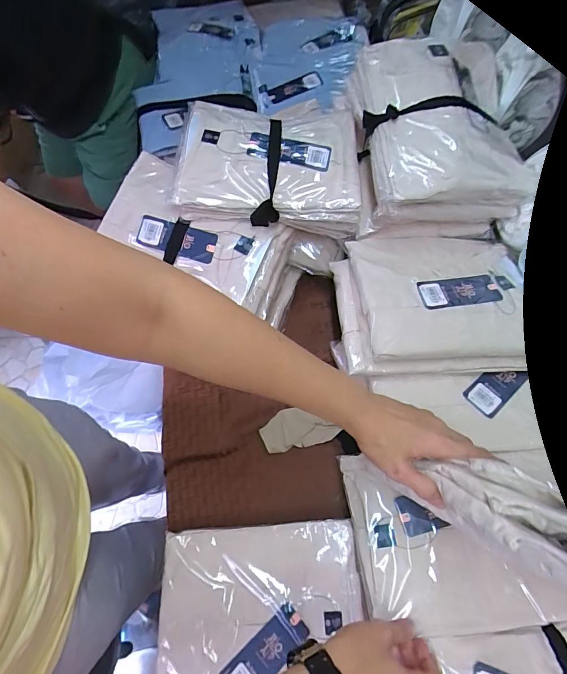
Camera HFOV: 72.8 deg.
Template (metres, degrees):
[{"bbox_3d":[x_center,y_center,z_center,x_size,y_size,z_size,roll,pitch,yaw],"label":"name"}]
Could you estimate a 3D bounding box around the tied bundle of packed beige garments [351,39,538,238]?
[{"bbox_3d":[0.228,-0.300,0.593,0.231,0.144,0.278,0,68,3],"label":"tied bundle of packed beige garments"}]

